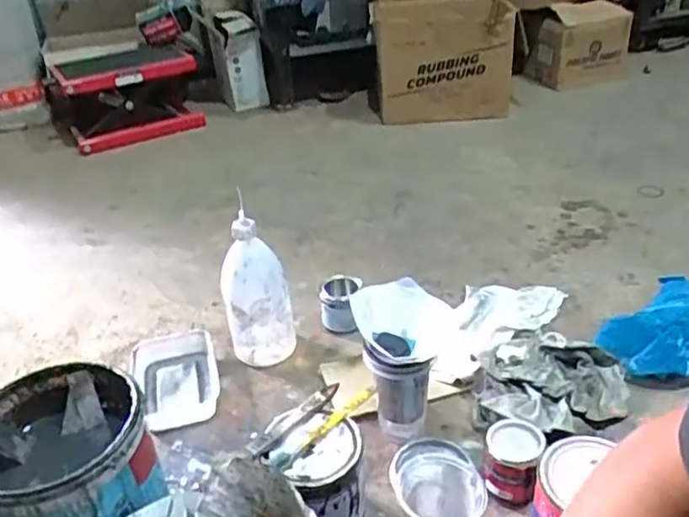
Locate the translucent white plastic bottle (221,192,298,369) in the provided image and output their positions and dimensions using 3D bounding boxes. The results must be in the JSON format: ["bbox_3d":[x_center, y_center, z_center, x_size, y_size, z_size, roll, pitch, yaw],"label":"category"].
[{"bbox_3d":[-0.126,0.057,0.941,0.098,0.229,0.097,-9,32,-9],"label":"translucent white plastic bottle"}]

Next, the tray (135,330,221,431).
[{"bbox_3d":[-0.251,0.175,0.955,0.117,0.033,0.187,-12,33,-13],"label":"tray"}]

